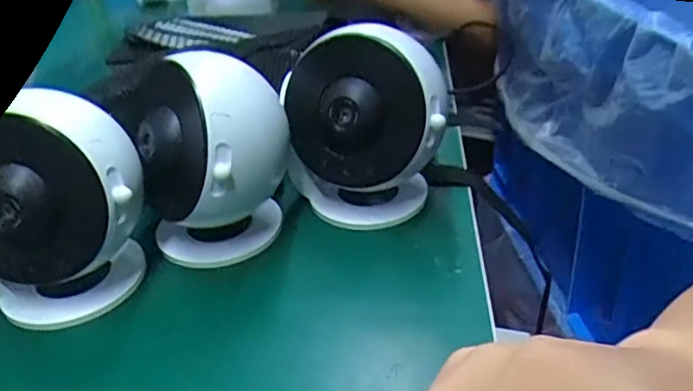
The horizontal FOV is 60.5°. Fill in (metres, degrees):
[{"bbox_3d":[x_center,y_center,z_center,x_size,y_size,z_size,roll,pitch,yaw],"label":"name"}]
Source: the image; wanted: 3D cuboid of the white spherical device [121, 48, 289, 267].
[{"bbox_3d":[-0.087,-0.021,0.375,0.095,0.127,0.078,7,35,22],"label":"white spherical device"}]

